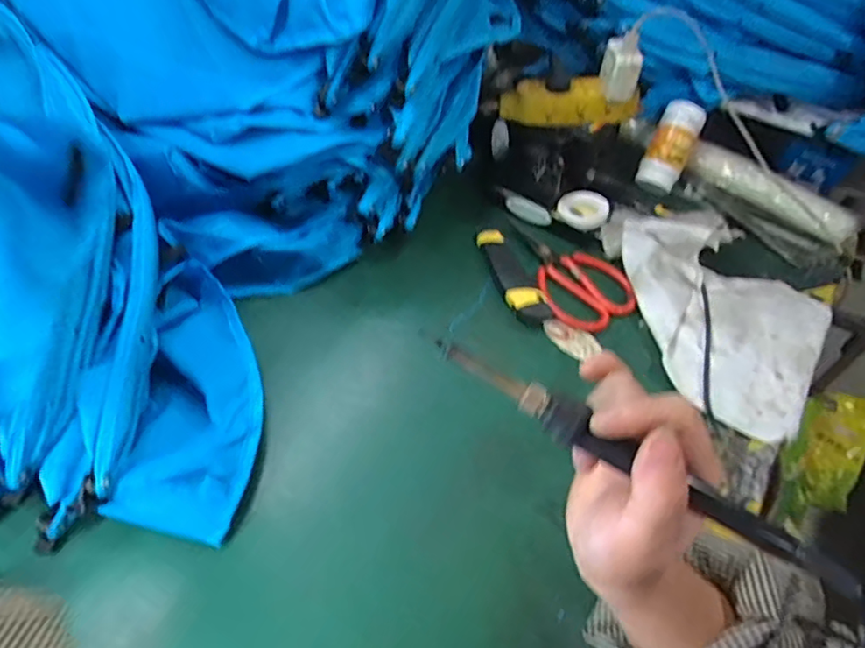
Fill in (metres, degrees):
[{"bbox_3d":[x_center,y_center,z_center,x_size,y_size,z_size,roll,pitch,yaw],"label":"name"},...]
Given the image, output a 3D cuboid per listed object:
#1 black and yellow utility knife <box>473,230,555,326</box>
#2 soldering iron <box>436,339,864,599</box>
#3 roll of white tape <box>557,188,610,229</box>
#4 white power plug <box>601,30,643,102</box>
[{"bbox_3d":[0.087,-0.060,0.666,0.041,0.015,0.144,-16,54,-16],"label":"black and yellow utility knife"},{"bbox_3d":[0.090,0.060,0.262,0.200,0.012,0.018,30,55,8],"label":"soldering iron"},{"bbox_3d":[0.187,-0.143,0.729,0.062,0.021,0.057,2,51,-3],"label":"roll of white tape"},{"bbox_3d":[0.216,-0.295,0.671,0.043,0.068,0.030,17,51,10],"label":"white power plug"}]

